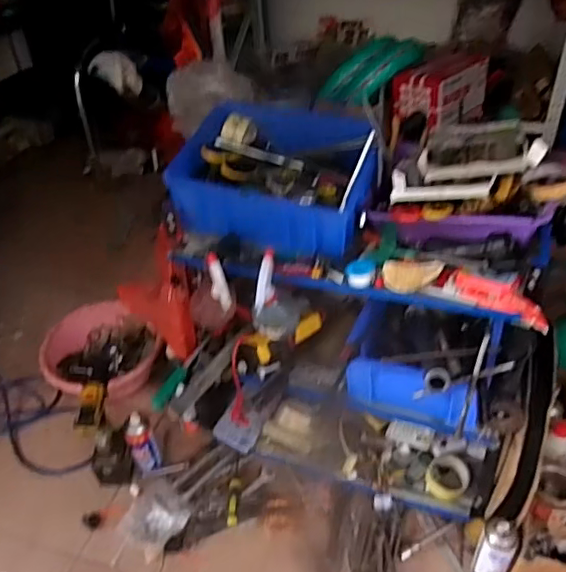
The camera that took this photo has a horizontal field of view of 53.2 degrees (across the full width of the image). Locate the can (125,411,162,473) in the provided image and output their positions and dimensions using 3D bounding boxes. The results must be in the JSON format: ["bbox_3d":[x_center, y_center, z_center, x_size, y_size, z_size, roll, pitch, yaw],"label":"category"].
[{"bbox_3d":[-0.338,0.381,1.361,0.058,0.174,0.058,-3,40,2],"label":"can"}]

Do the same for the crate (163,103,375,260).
[{"bbox_3d":[-0.006,-0.201,1.035,0.347,0.145,0.251,10,42,17],"label":"crate"}]

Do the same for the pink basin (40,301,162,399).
[{"bbox_3d":[-0.512,0.201,1.632,0.325,0.121,0.359,-27,45,-25],"label":"pink basin"}]

